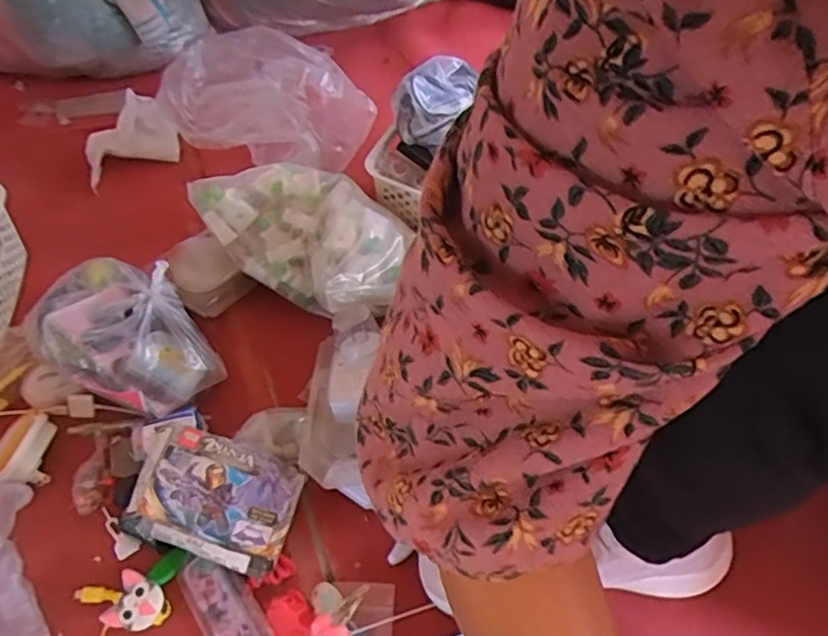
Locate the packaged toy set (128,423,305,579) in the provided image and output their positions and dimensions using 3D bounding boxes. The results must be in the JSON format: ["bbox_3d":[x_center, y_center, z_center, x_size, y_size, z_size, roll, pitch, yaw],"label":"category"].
[{"bbox_3d":[-0.163,0.145,0.519,0.125,0.018,0.092,25,49,-13],"label":"packaged toy set"}]

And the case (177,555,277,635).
[{"bbox_3d":[-0.149,0.229,0.500,0.045,0.015,0.098,-29,58,-22],"label":"case"}]

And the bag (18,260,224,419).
[{"bbox_3d":[-0.280,0.019,0.615,0.132,0.075,0.179,-36,59,-26],"label":"bag"}]

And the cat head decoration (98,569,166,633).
[{"bbox_3d":[-0.219,0.225,0.500,0.040,0.008,0.040,22,72,4],"label":"cat head decoration"}]

